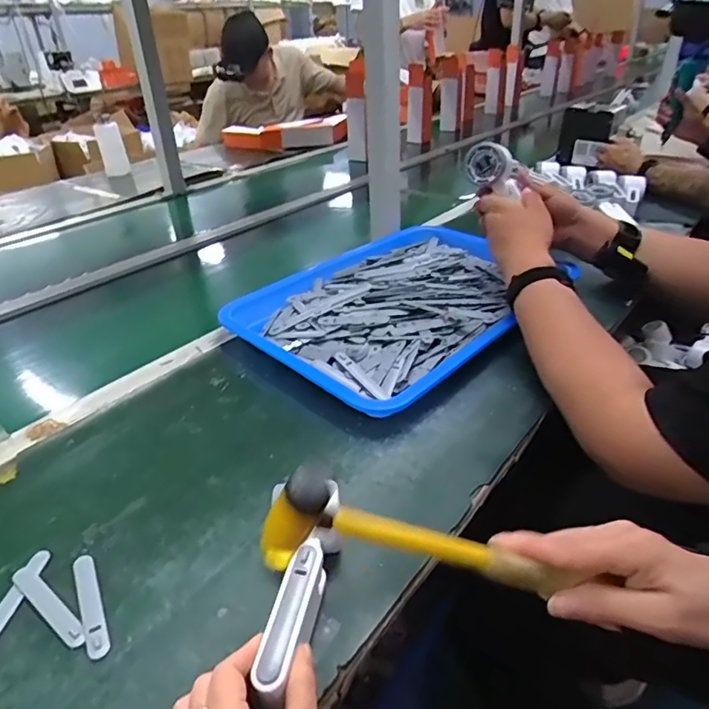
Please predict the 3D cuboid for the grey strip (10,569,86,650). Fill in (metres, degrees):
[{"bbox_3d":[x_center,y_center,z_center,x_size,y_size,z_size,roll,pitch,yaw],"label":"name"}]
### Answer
[{"bbox_3d":[-0.239,0.196,0.409,0.093,0.004,0.015,23,39,29],"label":"grey strip"}]

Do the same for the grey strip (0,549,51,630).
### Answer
[{"bbox_3d":[-0.272,0.197,0.414,0.015,0.005,0.096,3,34,8],"label":"grey strip"}]

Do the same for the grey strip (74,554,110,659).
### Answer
[{"bbox_3d":[-0.207,0.194,0.411,0.016,0.004,0.094,-19,37,-24],"label":"grey strip"}]

